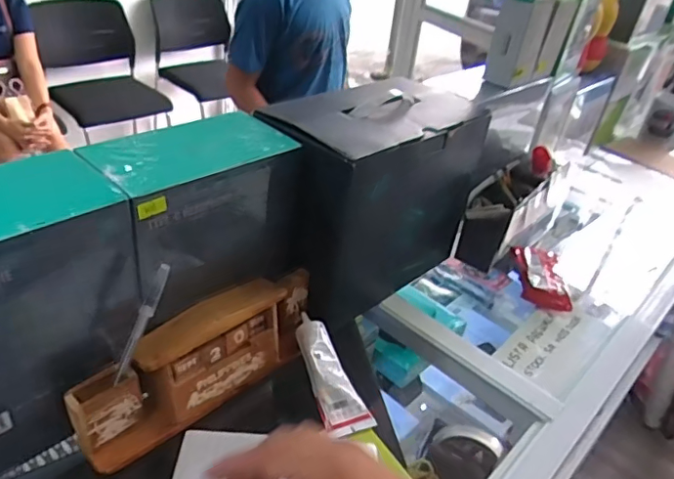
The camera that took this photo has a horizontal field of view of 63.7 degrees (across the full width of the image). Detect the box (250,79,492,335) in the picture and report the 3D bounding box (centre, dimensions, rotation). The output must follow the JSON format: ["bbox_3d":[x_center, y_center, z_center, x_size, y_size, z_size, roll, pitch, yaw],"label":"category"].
[{"bbox_3d":[0.040,-0.047,0.592,0.118,0.202,0.236,33,41,32],"label":"box"}]

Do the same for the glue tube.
[{"bbox_3d":[-0.009,0.122,0.504,0.041,0.015,0.126,-10,51,-23],"label":"glue tube"}]

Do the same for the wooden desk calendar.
[{"bbox_3d":[-0.110,0.099,0.474,0.054,0.085,0.238,34,40,32],"label":"wooden desk calendar"}]

